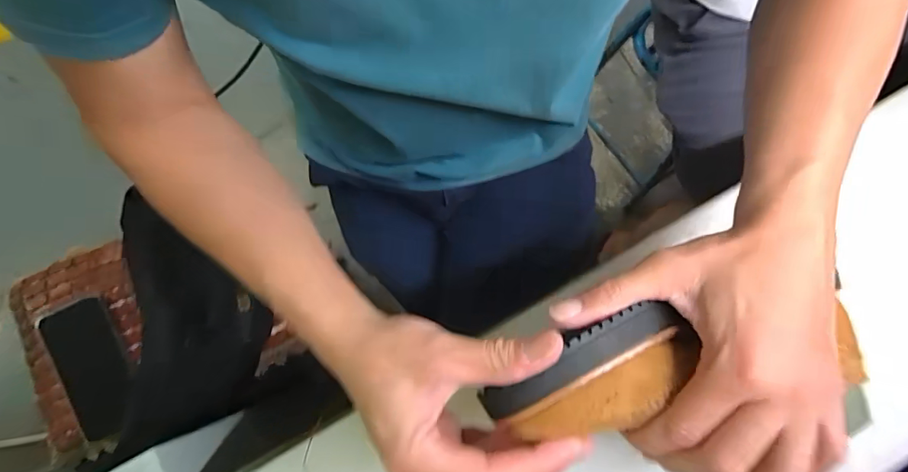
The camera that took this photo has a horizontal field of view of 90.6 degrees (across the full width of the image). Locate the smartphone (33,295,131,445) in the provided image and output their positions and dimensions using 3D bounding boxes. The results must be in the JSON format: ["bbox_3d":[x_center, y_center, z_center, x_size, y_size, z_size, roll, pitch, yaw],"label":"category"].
[{"bbox_3d":[-0.430,0.154,0.530,0.073,0.015,0.164,-31,79,-14],"label":"smartphone"}]

